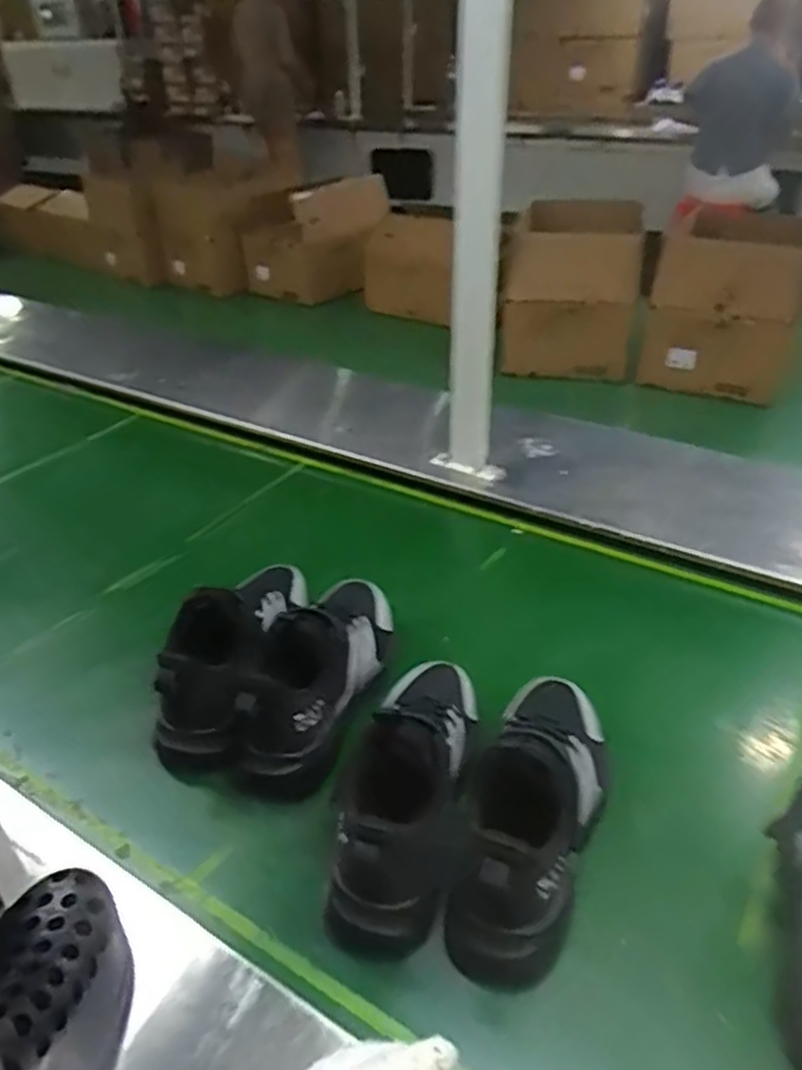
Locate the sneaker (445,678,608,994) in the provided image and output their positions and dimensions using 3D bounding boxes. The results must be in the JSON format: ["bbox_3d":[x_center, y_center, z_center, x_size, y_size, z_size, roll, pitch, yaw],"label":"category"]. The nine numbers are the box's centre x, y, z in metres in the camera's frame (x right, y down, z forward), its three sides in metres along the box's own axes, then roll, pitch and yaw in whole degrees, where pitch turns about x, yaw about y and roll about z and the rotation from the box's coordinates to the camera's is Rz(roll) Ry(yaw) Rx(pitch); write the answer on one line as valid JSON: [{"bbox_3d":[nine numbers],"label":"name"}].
[{"bbox_3d":[0.098,0.169,0.512,0.081,0.107,0.228,10,37,16],"label":"sneaker"}]

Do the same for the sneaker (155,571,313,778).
[{"bbox_3d":[-0.152,0.086,0.661,0.105,0.109,0.219,0,35,3],"label":"sneaker"}]

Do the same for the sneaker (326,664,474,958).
[{"bbox_3d":[0.015,0.154,0.538,0.084,0.126,0.220,7,36,12],"label":"sneaker"}]

